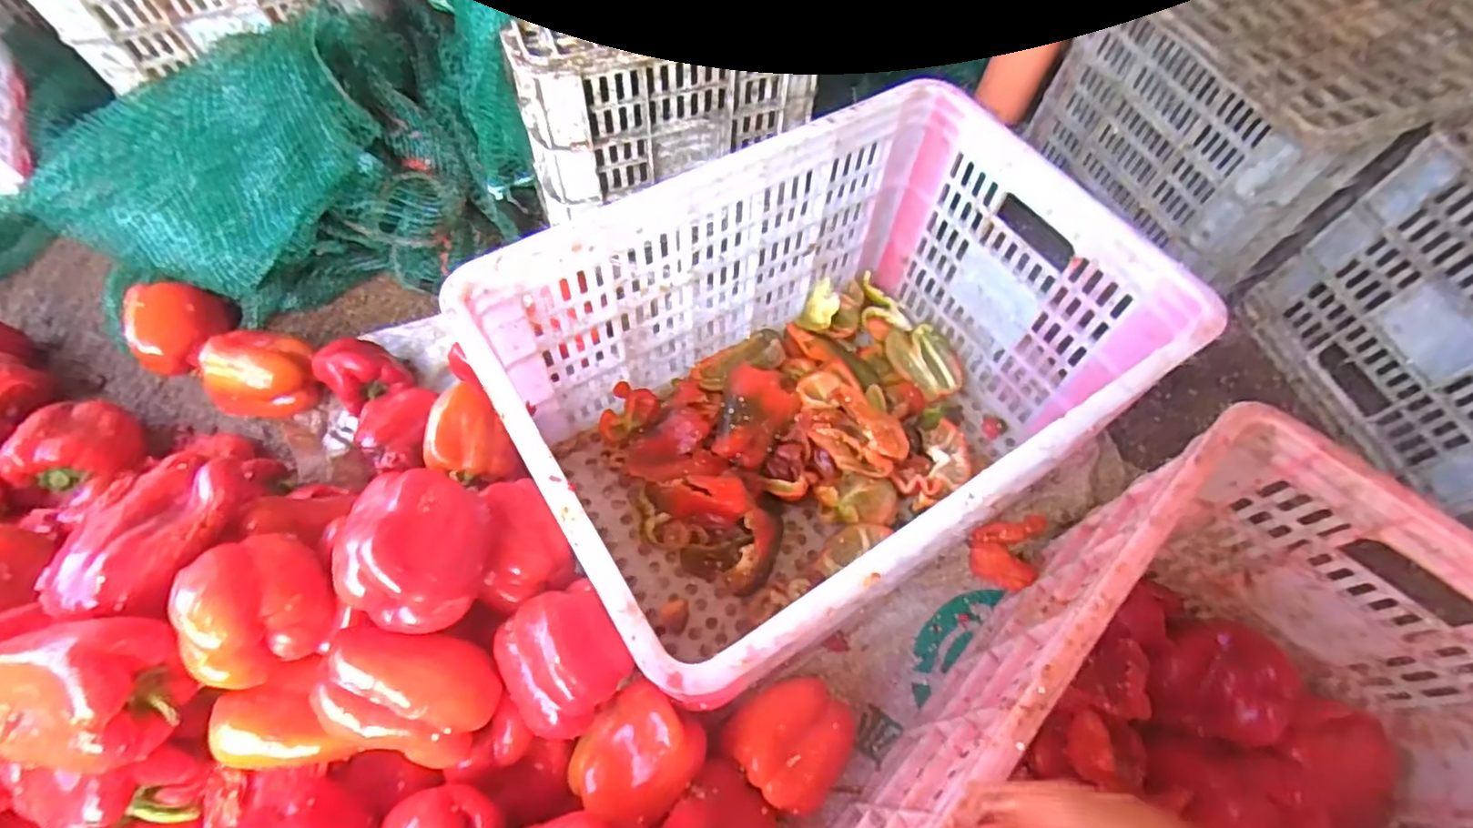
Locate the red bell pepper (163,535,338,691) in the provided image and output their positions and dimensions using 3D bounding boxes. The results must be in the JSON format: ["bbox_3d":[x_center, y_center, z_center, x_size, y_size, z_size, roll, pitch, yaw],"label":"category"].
[{"bbox_3d":[-0.337,0.130,0.448,0.083,0.070,0.094,41,67,17],"label":"red bell pepper"}]

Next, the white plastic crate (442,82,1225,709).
[{"bbox_3d":[0.072,-0.020,0.614,0.516,0.288,0.365,-33,68,-19],"label":"white plastic crate"}]

